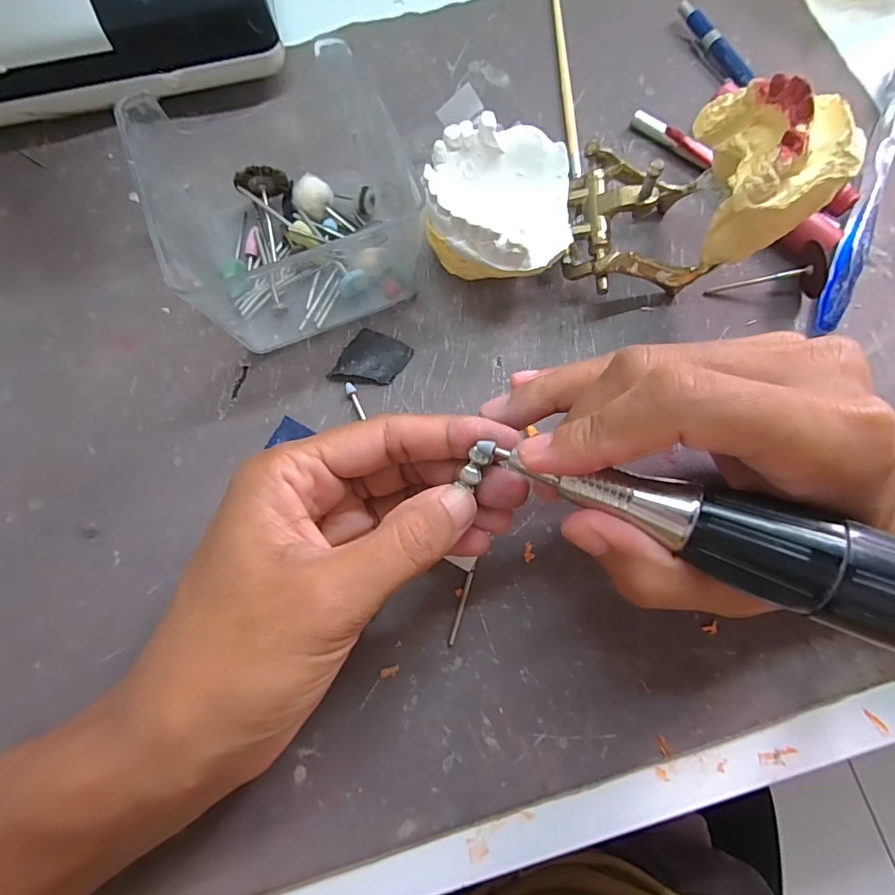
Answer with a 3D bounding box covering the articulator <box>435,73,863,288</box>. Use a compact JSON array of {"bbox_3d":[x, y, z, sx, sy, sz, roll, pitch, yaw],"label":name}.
[{"bbox_3d":[0.065,-0.107,0.203,0.145,0.077,0.069,-7,76,-2],"label":"articulator"}]

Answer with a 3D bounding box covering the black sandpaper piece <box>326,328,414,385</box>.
[{"bbox_3d":[-0.034,-0.040,0.222,0.029,0.006,0.027,24,77,6],"label":"black sandpaper piece"}]

